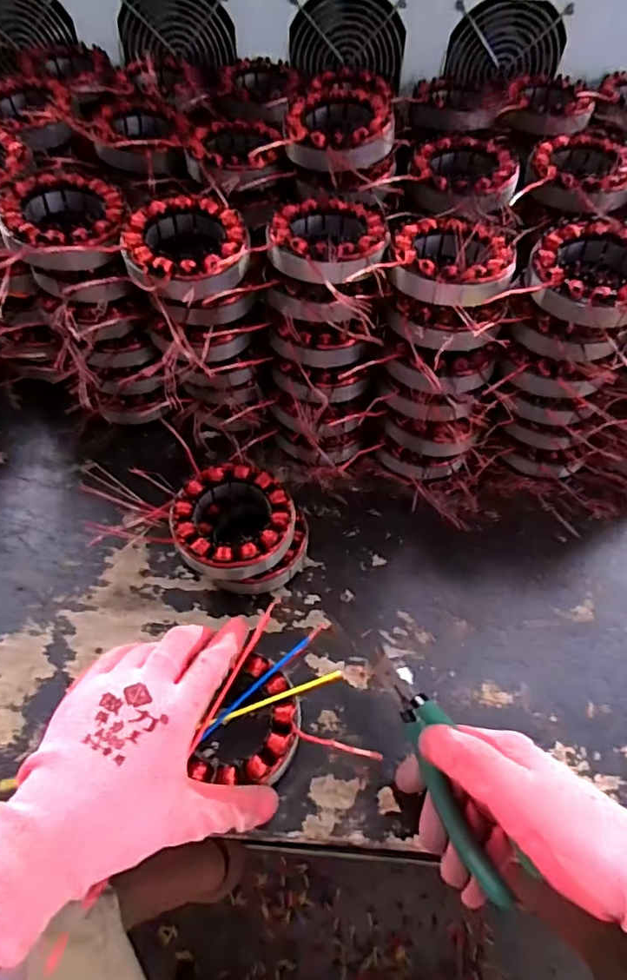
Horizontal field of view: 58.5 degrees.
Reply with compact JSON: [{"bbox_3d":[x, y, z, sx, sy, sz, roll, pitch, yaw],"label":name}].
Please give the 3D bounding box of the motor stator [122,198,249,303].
[{"bbox_3d":[-0.089,-0.171,0.398,0.084,0.029,0.088,-6,57,-7],"label":"motor stator"}]

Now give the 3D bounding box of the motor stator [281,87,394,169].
[{"bbox_3d":[0.019,-0.284,0.447,0.082,0.035,0.089,-1,56,-3],"label":"motor stator"}]

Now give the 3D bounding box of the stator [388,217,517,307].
[{"bbox_3d":[0.098,-0.165,0.397,0.084,0.025,0.090,16,57,8],"label":"stator"}]

